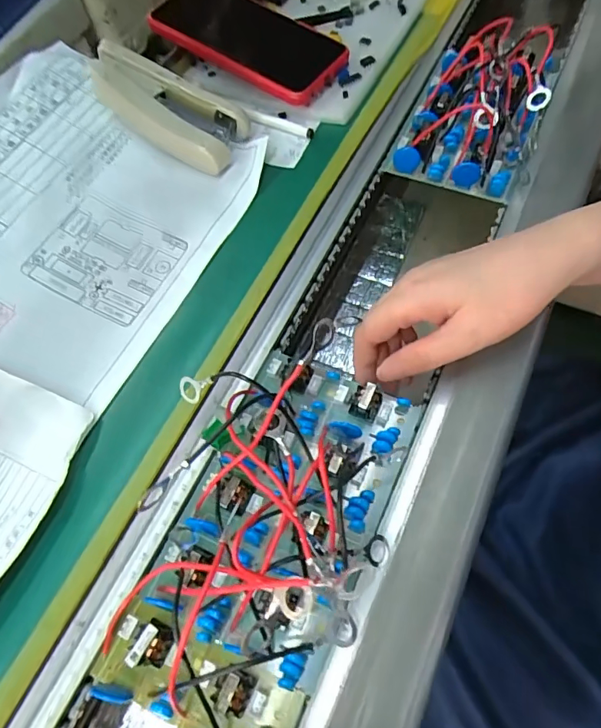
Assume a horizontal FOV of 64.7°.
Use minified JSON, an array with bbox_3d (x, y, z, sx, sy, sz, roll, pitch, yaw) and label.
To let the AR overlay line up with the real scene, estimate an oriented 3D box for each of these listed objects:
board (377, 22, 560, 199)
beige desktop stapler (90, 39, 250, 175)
[{"bbox_3d":[0.131,-0.197,0.353,0.095,0.073,0.112,20,66,13],"label":"board"},{"bbox_3d":[-0.102,-0.192,0.358,0.115,0.034,0.044,29,66,-9],"label":"beige desktop stapler"}]

